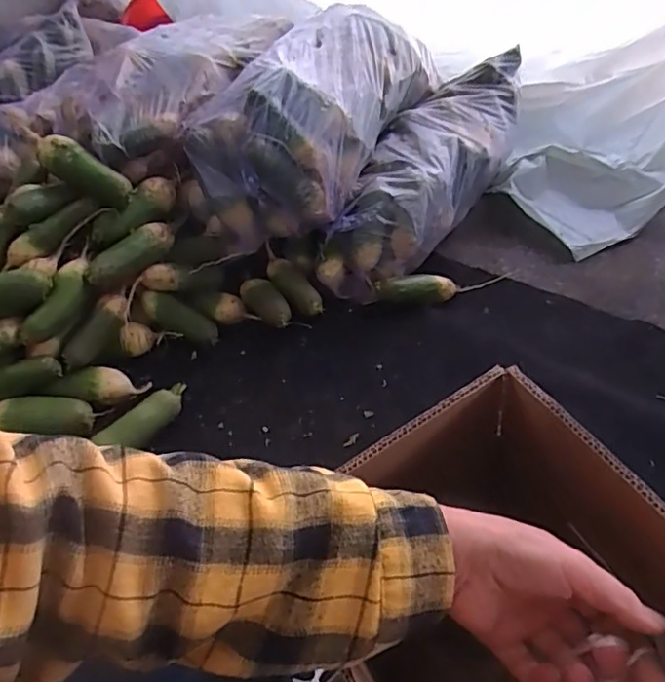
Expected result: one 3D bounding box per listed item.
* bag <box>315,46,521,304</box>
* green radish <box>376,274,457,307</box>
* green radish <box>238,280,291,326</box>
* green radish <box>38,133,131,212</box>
[{"bbox_3d":[0.225,-0.373,1.234,0.213,0.216,0.722,20,53,21],"label":"bag"},{"bbox_3d":[0.165,-0.102,1.092,0.165,0.048,0.051,-12,49,-6],"label":"green radish"},{"bbox_3d":[-0.127,-0.071,1.086,0.055,0.055,0.123,-35,55,-24],"label":"green radish"},{"bbox_3d":[-0.441,-0.303,1.015,0.193,0.067,0.056,33,52,6],"label":"green radish"}]

